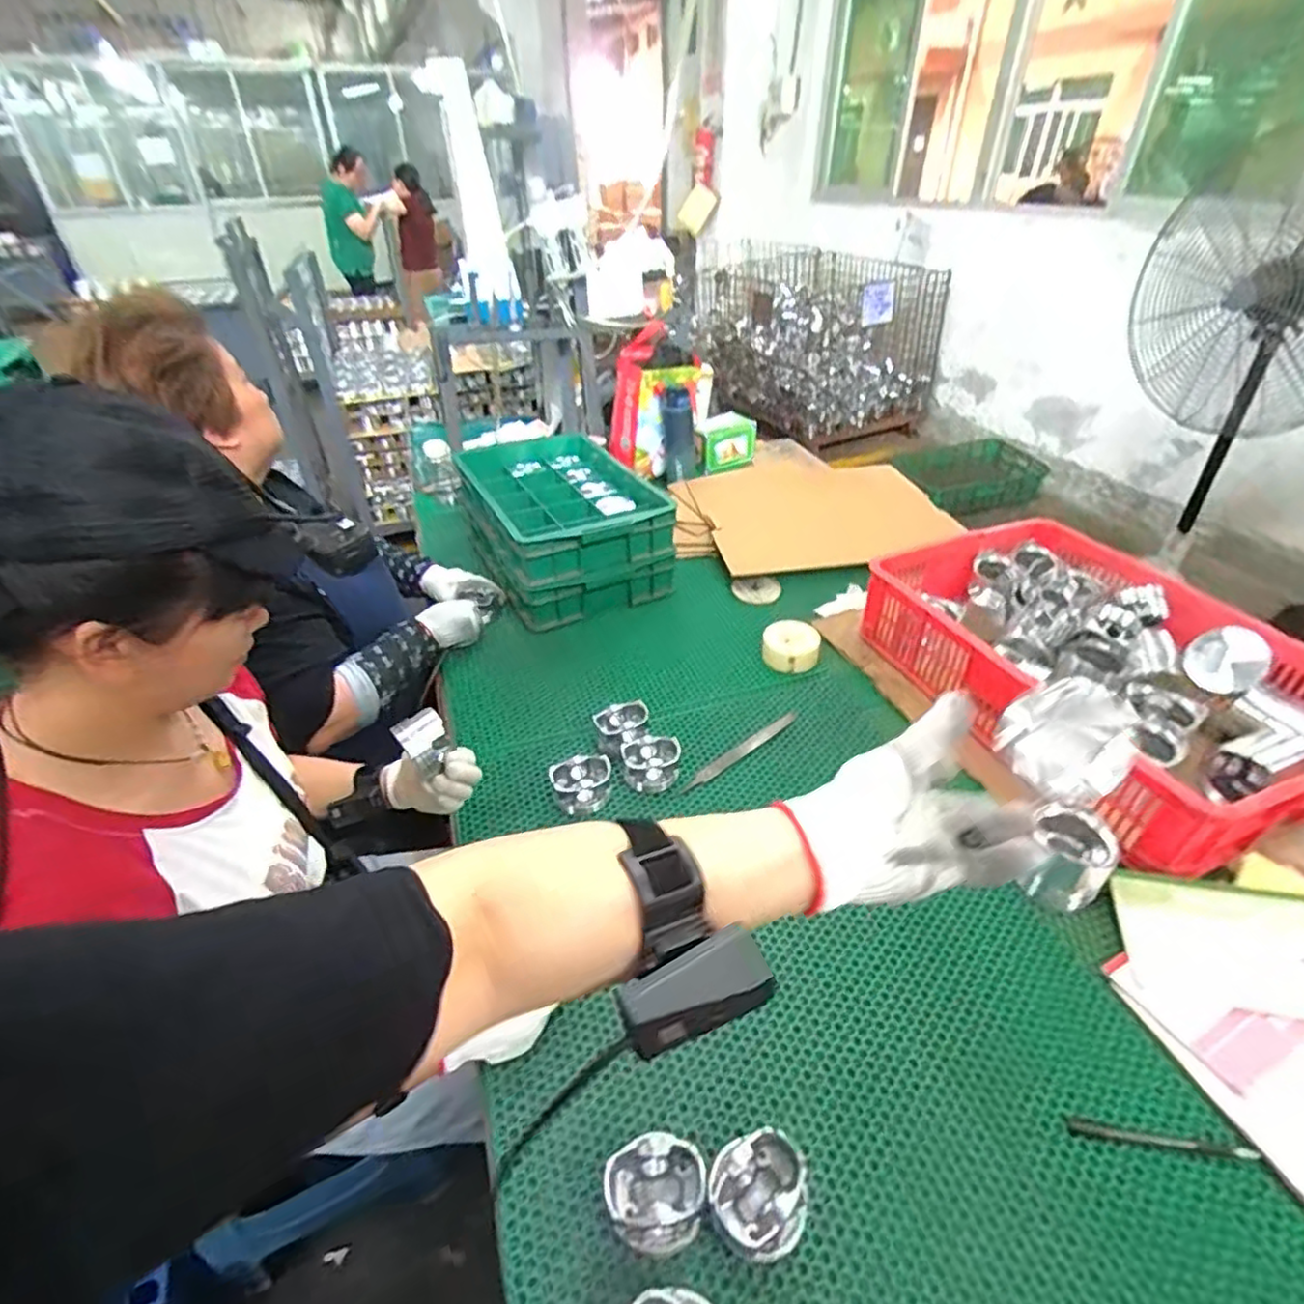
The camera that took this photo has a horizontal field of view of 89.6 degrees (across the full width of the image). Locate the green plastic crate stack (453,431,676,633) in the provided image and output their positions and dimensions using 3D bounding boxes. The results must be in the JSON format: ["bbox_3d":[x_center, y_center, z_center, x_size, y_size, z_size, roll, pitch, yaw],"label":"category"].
[{"bbox_3d":[-0.202,-0.292,1.457,0.346,0.193,0.526,-17,40,-20],"label":"green plastic crate stack"}]

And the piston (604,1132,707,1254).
[{"bbox_3d":[0.005,0.459,0.559,0.082,0.048,0.072,-16,40,-19],"label":"piston"}]

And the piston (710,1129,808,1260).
[{"bbox_3d":[0.094,0.458,0.556,0.081,0.053,0.073,-21,41,-24],"label":"piston"}]

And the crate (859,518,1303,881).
[{"bbox_3d":[0.668,0.007,1.018,0.407,0.138,0.631,-14,39,-17],"label":"crate"}]

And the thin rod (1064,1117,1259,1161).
[{"bbox_3d":[0.464,0.443,0.599,0.150,0.008,0.014,5,37,8],"label":"thin rod"}]

